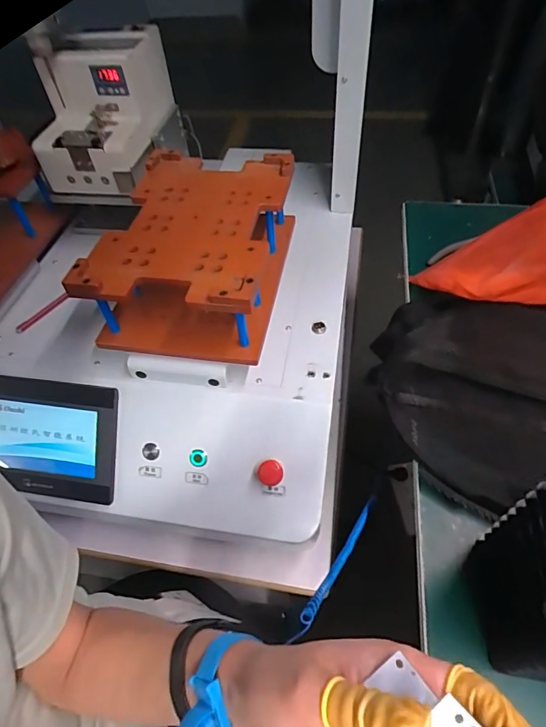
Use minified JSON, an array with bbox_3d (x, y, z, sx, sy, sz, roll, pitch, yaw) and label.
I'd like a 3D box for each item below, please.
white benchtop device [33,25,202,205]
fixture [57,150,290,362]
[{"bbox_3d":[-0.226,-0.359,0.627,0.164,0.161,0.245,3,51,8],"label":"white benchtop device"},{"bbox_3d":[-0.086,-0.138,0.536,0.191,0.103,0.261,7,53,9],"label":"fixture"}]

